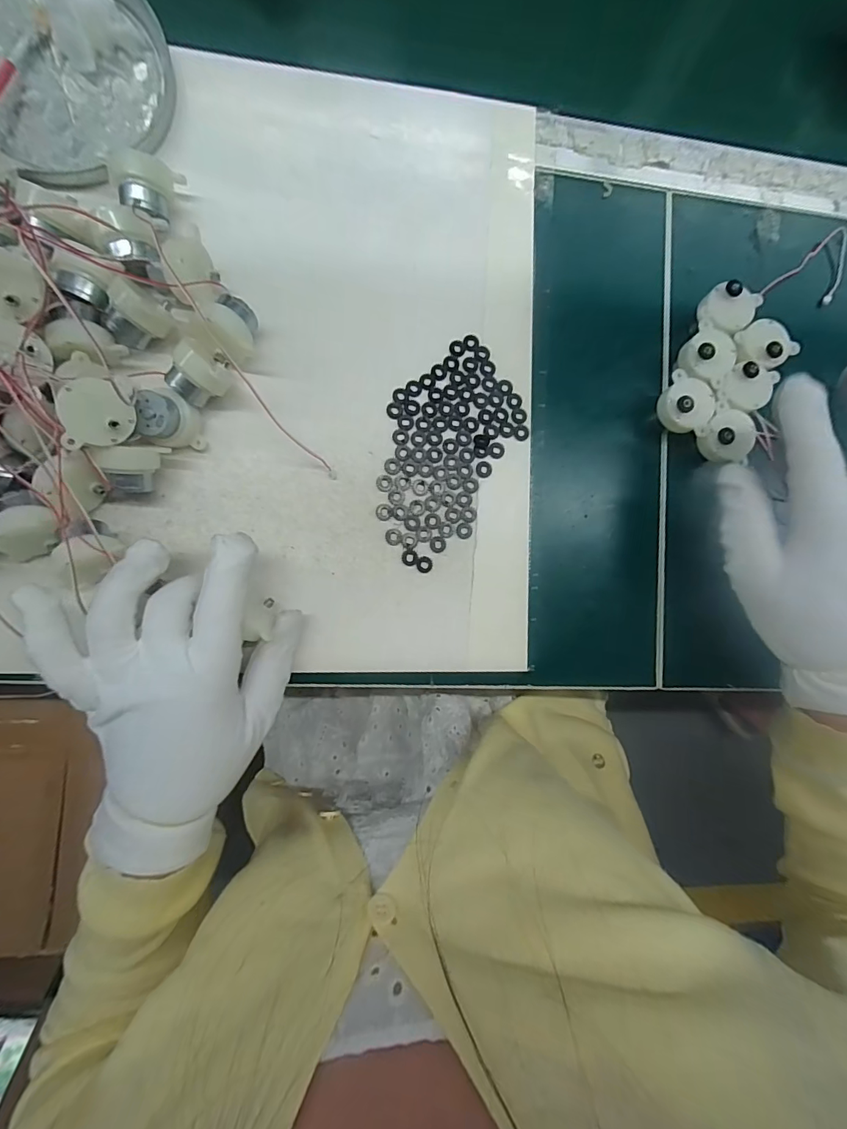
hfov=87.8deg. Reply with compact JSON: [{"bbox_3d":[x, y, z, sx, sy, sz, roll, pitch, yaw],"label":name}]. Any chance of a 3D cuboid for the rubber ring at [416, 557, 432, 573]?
[{"bbox_3d":[0.001,0.000,0.281,0.010,0.004,0.010,0,89,-7],"label":"rubber ring"}]

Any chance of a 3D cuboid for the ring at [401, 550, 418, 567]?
[{"bbox_3d":[-0.008,-0.004,0.278,0.010,0.004,0.010,0,89,-7],"label":"ring"}]

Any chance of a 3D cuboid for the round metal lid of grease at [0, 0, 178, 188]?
[{"bbox_3d":[-0.215,-0.294,0.255,0.125,0.019,0.137,0,89,-7],"label":"round metal lid of grease"}]

